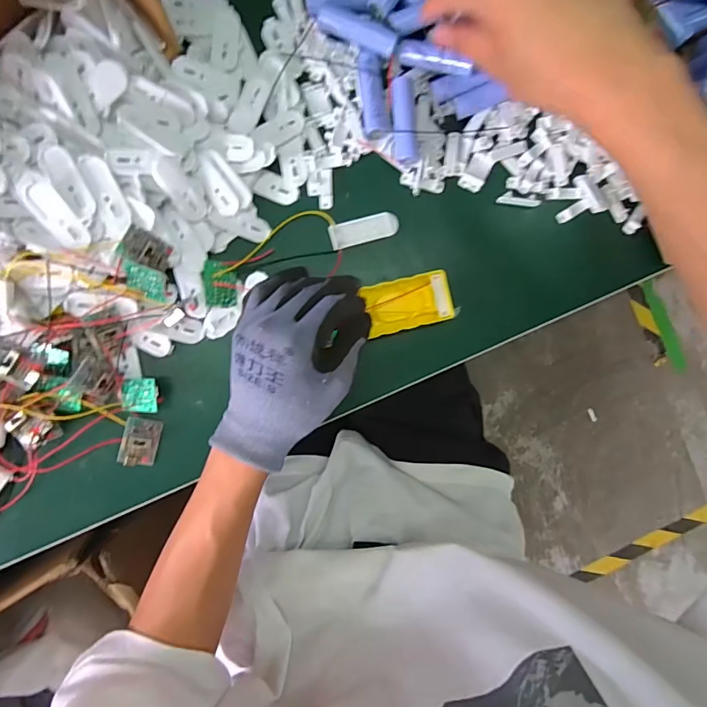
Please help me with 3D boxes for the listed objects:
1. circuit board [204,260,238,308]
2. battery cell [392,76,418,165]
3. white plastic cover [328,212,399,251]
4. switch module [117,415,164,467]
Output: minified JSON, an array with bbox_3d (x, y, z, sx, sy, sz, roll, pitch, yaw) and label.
[{"bbox_3d":[-0.104,-0.054,0.347,0.026,0.006,0.035,-3,101,-37],"label":"circuit board"},{"bbox_3d":[0.043,-0.192,0.359,0.019,0.018,0.062,-5,90,-7],"label":"battery cell"},{"bbox_3d":[0.009,-0.104,0.367,0.058,0.004,0.020,-16,92,-7],"label":"white plastic cover"},{"bbox_3d":[-0.169,0.071,0.346,0.027,0.007,0.038,14,84,-26],"label":"switch module"}]

